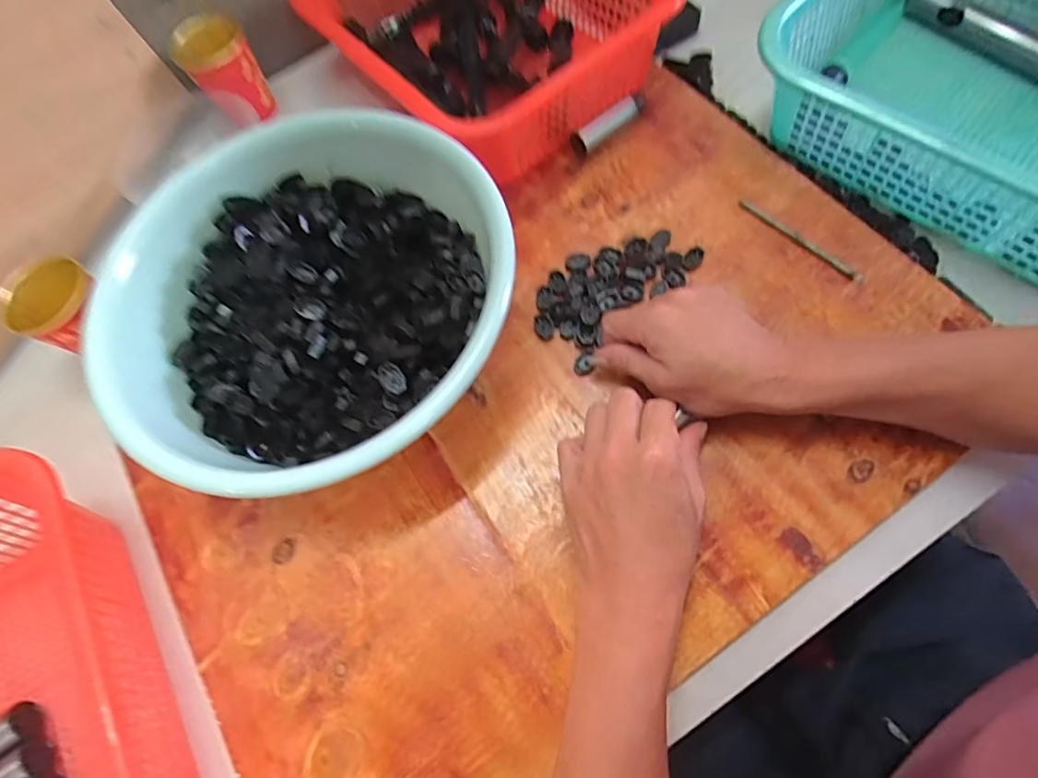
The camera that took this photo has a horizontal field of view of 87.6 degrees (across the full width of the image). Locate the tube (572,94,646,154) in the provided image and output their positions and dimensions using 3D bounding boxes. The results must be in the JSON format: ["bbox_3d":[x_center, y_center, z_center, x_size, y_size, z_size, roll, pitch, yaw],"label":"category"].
[{"bbox_3d":[0.085,-0.249,0.503,0.079,0.019,0.018,-38,69,-7],"label":"tube"}]

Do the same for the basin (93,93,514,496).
[{"bbox_3d":[-0.155,-0.065,0.409,0.290,0.093,0.278,-2,69,6],"label":"basin"}]

